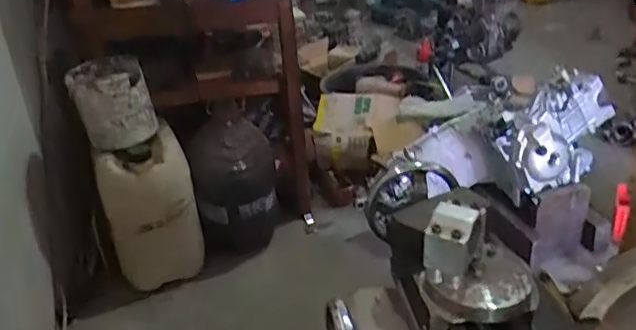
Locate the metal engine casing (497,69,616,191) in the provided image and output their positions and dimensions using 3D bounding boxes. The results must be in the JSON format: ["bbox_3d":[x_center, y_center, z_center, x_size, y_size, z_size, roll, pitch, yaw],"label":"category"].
[{"bbox_3d":[0.682,-0.095,1.697,0.325,0.230,0.200,-29,38,-36],"label":"metal engine casing"}]

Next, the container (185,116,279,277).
[{"bbox_3d":[-0.261,0.059,1.811,0.269,0.415,0.229,-14,31,-16],"label":"container"}]

